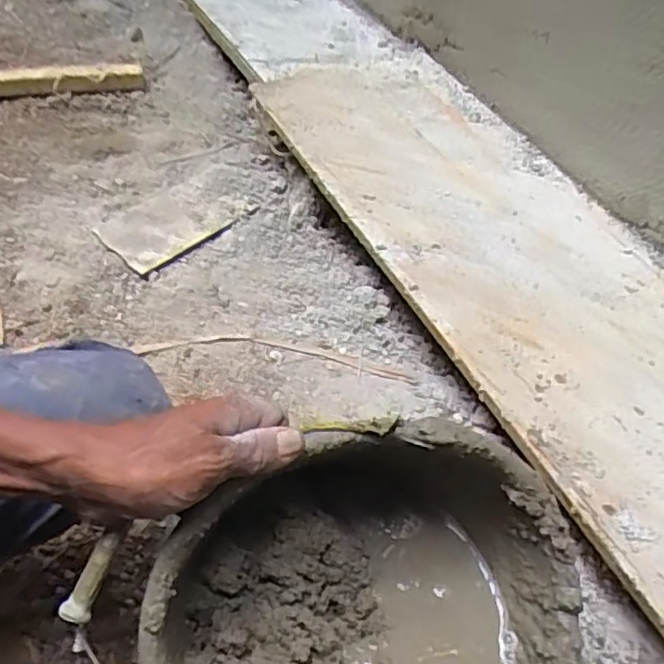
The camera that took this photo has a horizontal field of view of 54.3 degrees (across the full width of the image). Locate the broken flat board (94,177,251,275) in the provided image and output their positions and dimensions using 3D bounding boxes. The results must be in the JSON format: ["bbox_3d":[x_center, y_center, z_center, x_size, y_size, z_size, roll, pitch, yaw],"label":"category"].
[{"bbox_3d":[-0.250,-0.181,1.036,0.148,0.011,0.238,25,42,23],"label":"broken flat board"}]

